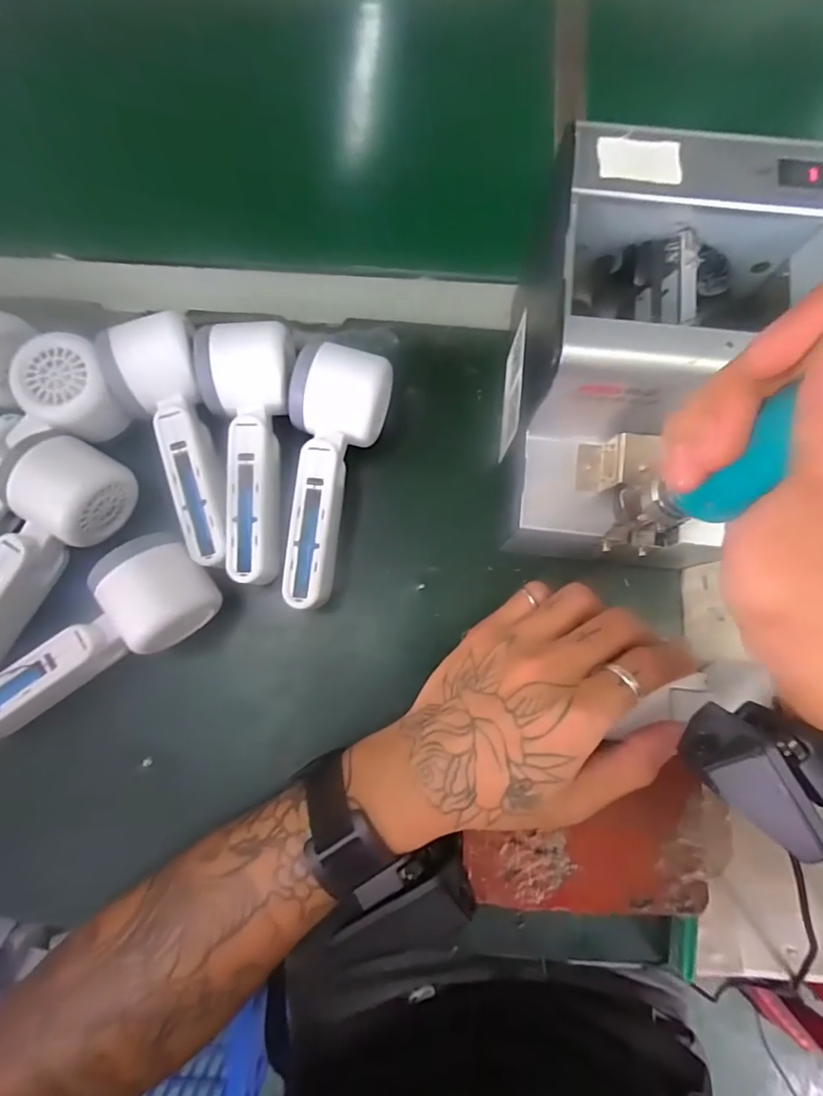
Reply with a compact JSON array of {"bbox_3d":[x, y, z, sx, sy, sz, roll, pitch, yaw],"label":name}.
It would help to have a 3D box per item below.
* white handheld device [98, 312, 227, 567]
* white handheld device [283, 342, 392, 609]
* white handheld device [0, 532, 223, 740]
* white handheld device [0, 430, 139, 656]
[{"bbox_3d":[-0.142,-0.064,0.316,0.055,0.044,0.158,-20,80,-4],"label":"white handheld device"},{"bbox_3d":[-0.058,-0.043,0.325,0.052,0.061,0.157,14,79,3],"label":"white handheld device"},{"bbox_3d":[-0.193,0.054,0.294,0.158,0.043,0.053,-33,81,-6],"label":"white handheld device"},{"bbox_3d":[-0.231,0.012,0.301,0.055,0.050,0.161,22,80,4],"label":"white handheld device"}]

